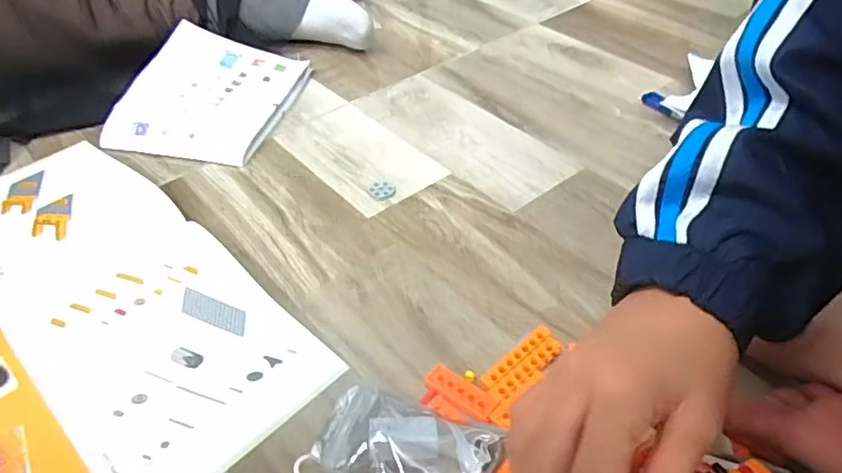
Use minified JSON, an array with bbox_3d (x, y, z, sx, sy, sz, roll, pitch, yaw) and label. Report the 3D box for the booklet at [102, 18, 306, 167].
[{"bbox_3d":[-0.222,-0.152,0.643,0.157,0.030,0.183,17,46,-2],"label":"booklet"}]

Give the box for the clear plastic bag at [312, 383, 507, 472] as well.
[{"bbox_3d":[-0.009,0.123,0.356,0.106,0.017,0.063,15,45,18],"label":"clear plastic bag"}]

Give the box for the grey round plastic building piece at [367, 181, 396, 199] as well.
[{"bbox_3d":[-0.036,-0.043,0.547,0.025,0.004,0.024,-2,40,1],"label":"grey round plastic building piece"}]

